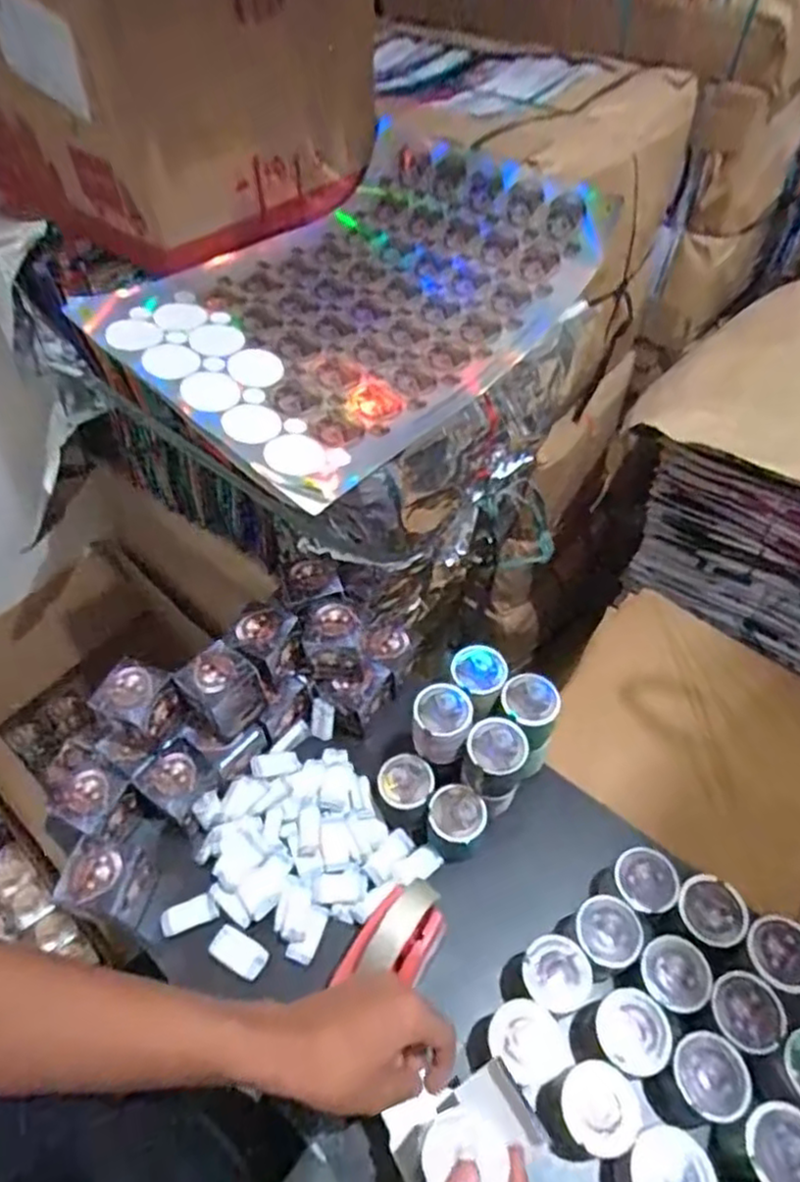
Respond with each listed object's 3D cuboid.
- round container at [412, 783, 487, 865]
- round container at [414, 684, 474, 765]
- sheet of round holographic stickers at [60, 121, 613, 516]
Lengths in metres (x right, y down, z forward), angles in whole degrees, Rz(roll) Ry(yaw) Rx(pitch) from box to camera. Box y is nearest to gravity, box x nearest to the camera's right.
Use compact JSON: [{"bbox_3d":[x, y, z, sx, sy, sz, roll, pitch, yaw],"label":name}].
[{"bbox_3d":[0.052,0.237,0.663,0.062,0.074,0.053,-29,55,-21],"label":"round container"},{"bbox_3d":[0.041,0.134,0.658,0.053,0.070,0.062,6,50,6],"label":"round container"},{"bbox_3d":[-0.038,-0.300,0.660,0.319,0.069,0.451,38,64,16],"label":"sheet of round holographic stickers"}]

